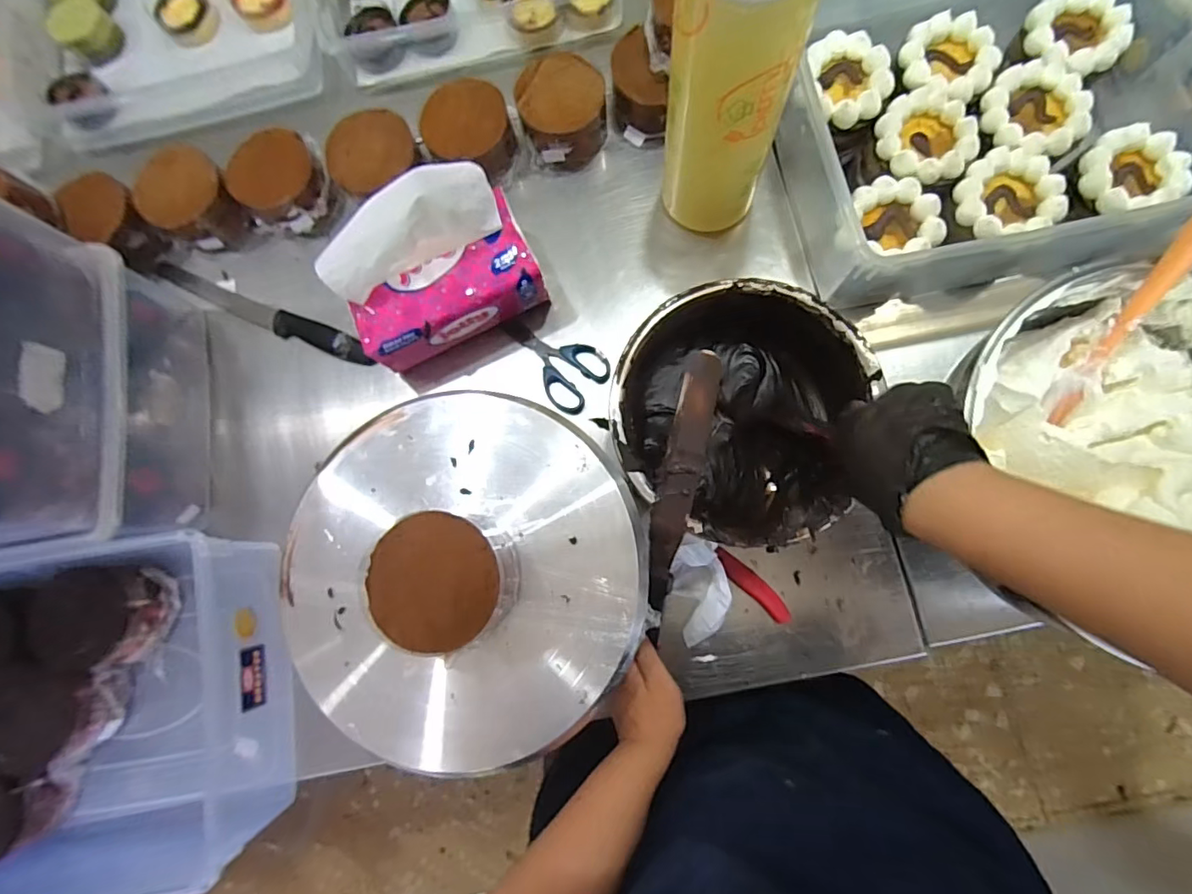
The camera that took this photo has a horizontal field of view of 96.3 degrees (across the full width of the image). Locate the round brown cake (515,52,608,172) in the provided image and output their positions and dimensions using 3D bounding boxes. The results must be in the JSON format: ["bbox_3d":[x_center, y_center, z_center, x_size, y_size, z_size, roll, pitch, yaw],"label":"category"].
[{"bbox_3d":[-0.036,-0.376,0.606,0.093,0.076,0.096,-1,81,4],"label":"round brown cake"}]

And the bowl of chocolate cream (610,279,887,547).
[{"bbox_3d":[0.125,-0.032,0.515,0.207,0.099,0.227,-1,81,4],"label":"bowl of chocolate cream"}]

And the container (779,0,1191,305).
[{"bbox_3d":[0.389,-0.343,0.534,0.393,0.111,0.329,-14,80,2],"label":"container"}]

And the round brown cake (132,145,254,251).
[{"bbox_3d":[-0.464,-0.283,0.619,0.092,0.062,0.101,-1,81,4],"label":"round brown cake"}]

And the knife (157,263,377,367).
[{"bbox_3d":[-0.389,-0.156,0.617,0.295,0.021,0.028,22,83,7],"label":"knife"}]

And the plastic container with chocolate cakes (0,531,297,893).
[{"bbox_3d":[-0.502,0.255,0.505,0.380,0.128,0.291,-8,81,3],"label":"plastic container with chocolate cakes"}]

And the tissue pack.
[{"bbox_3d":[-0.153,-0.166,0.526,0.182,0.169,0.089,-27,80,-1],"label":"tissue pack"}]

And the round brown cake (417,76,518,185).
[{"bbox_3d":[-0.141,-0.352,0.602,0.090,0.056,0.092,-1,81,4],"label":"round brown cake"}]

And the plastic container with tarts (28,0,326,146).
[{"bbox_3d":[-0.537,-0.570,0.666,0.387,0.059,0.333,-5,81,3],"label":"plastic container with tarts"}]

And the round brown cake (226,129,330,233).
[{"bbox_3d":[-0.358,-0.303,0.614,0.089,0.061,0.098,19,83,7],"label":"round brown cake"}]

